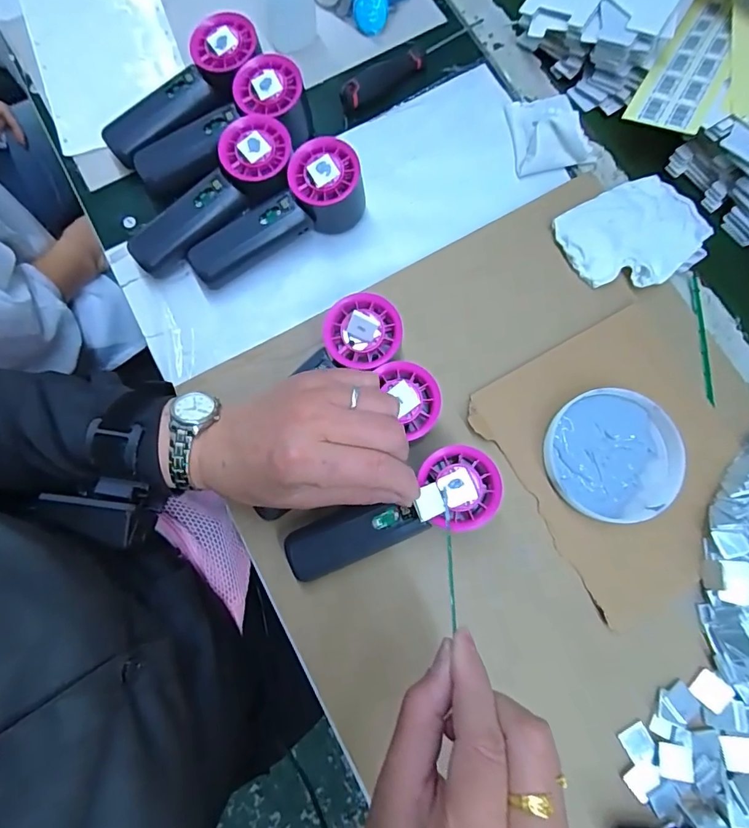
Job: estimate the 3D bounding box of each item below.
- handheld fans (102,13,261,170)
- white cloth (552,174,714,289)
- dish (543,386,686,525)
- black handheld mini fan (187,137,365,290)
[{"bbox_3d":[-0.161,-0.270,0.412,0.154,0.057,0.059,-41,81,-7],"label":"handheld fans"},{"bbox_3d":[0.223,-0.153,0.405,0.119,0.016,0.089,-26,79,-4],"label":"white cloth"},{"bbox_3d":[0.184,0.032,0.367,0.100,0.019,0.098,0,79,1],"label":"dish"},{"bbox_3d":[-0.082,-0.163,0.390,0.151,0.057,0.048,-28,80,-5],"label":"black handheld mini fan"}]

